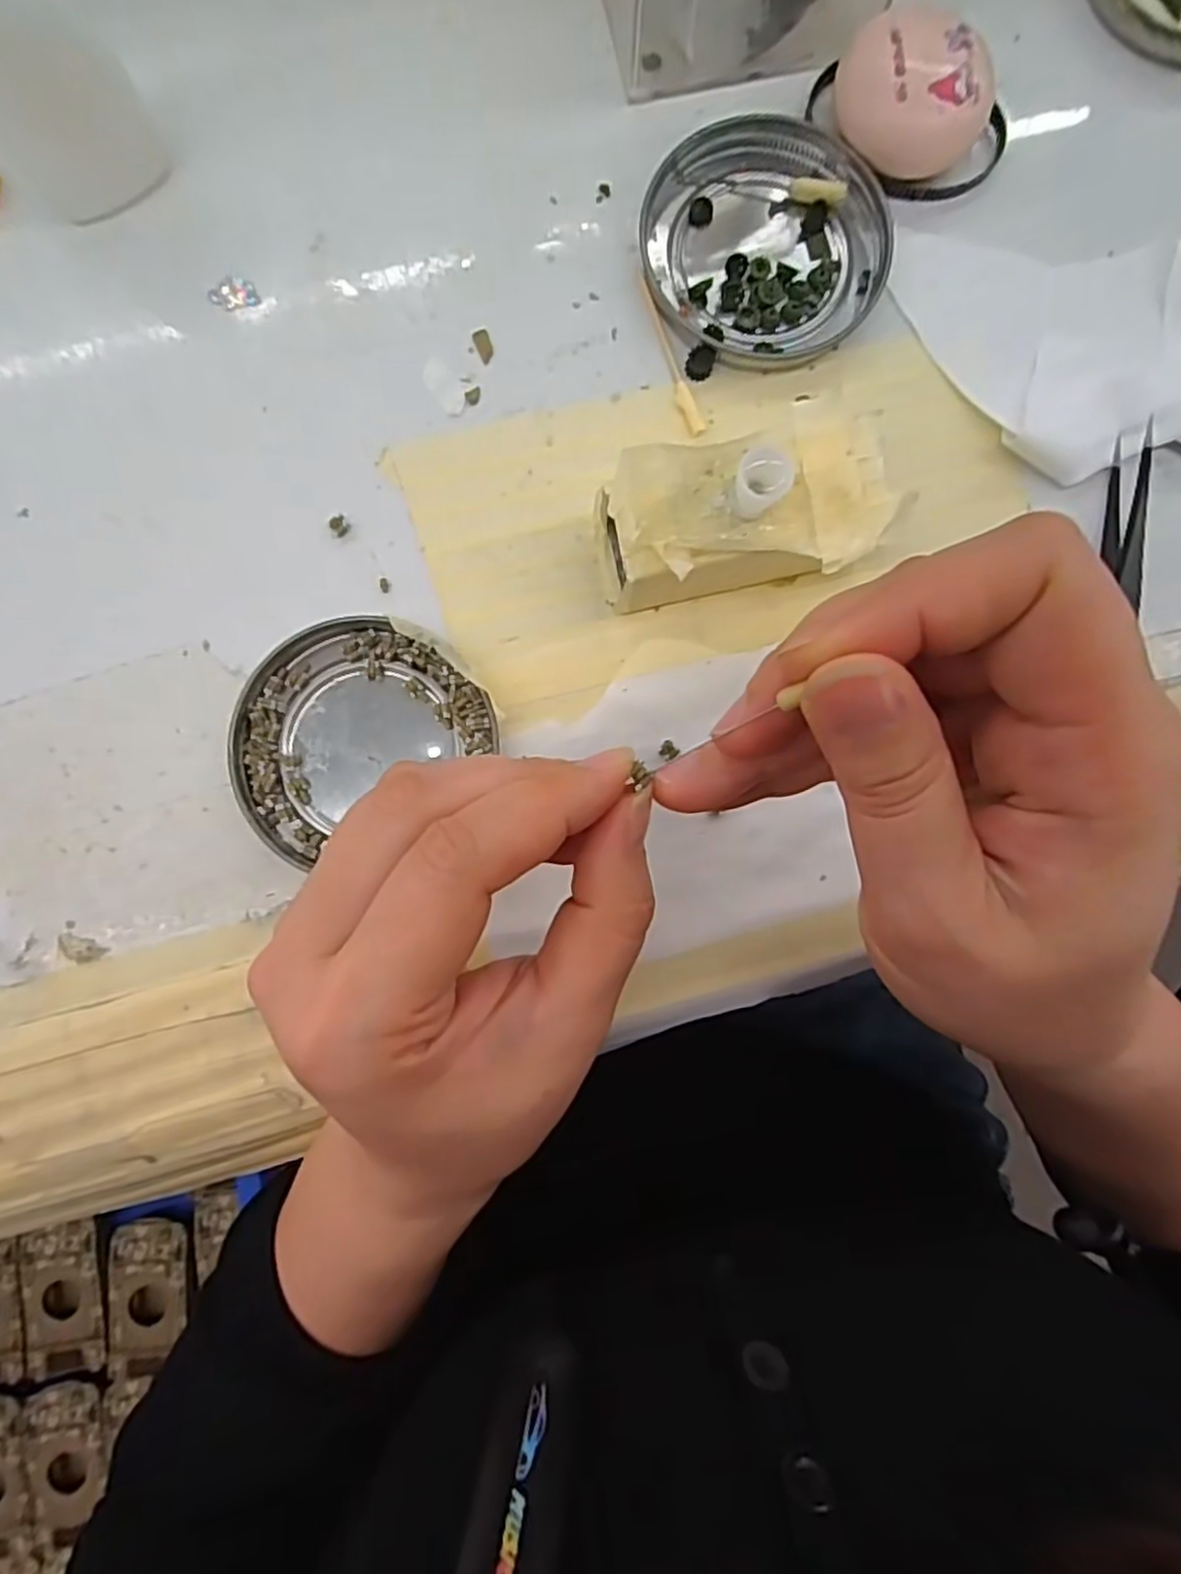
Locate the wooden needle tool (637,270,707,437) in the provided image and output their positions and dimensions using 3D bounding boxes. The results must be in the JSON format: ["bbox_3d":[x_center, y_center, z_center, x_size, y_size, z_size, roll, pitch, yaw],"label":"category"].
[{"bbox_3d":[0.025,-0.141,0.237,0.006,0.004,0.056,-22,88,-2],"label":"wooden needle tool"}]

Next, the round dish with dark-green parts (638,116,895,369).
[{"bbox_3d":[0.056,-0.178,0.238,0.074,0.009,0.077,0,88,-1],"label":"round dish with dark-green parts"}]

